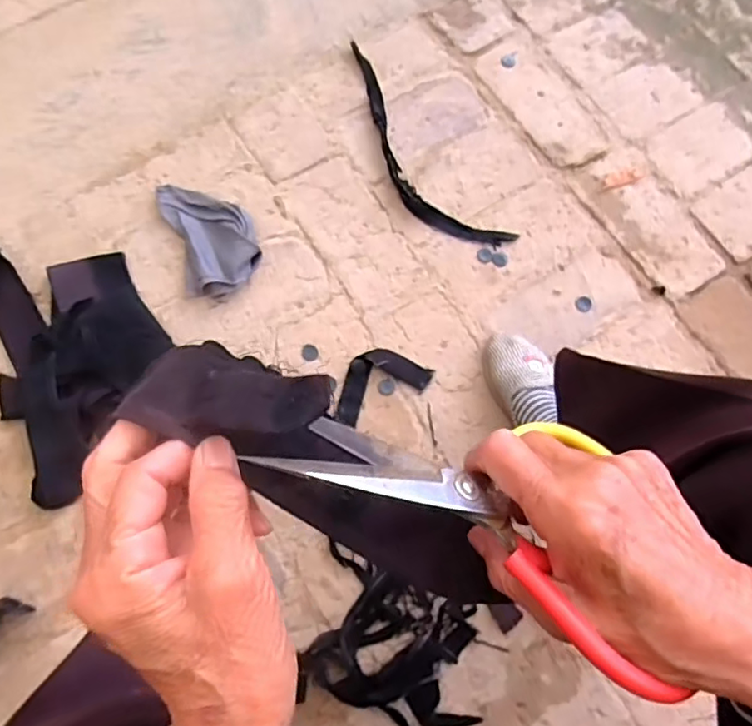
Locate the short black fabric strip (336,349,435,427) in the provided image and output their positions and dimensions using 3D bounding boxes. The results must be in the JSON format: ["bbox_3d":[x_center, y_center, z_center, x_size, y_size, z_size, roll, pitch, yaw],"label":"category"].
[{"bbox_3d":[0.003,0.022,0.770,0.132,0.019,0.074,-26,76,-9],"label":"short black fabric strip"}]

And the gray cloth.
[{"bbox_3d":[-0.224,-0.179,0.806,0.107,0.034,0.173,-21,76,-7],"label":"gray cloth"}]

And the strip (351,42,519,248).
[{"bbox_3d":[0.044,-0.308,0.863,0.102,0.021,0.390,-34,78,-10],"label":"strip"}]

